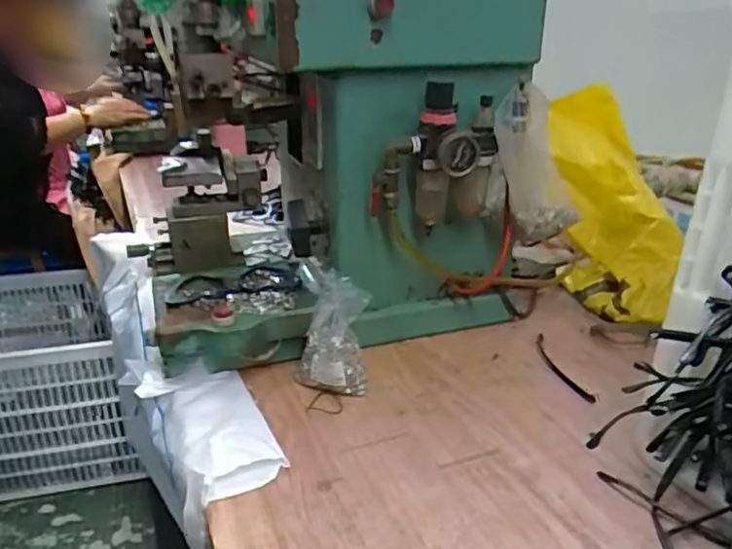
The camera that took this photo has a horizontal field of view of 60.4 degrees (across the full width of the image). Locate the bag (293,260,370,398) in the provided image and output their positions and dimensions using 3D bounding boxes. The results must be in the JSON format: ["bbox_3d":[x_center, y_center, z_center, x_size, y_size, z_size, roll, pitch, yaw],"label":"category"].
[{"bbox_3d":[-0.035,0.053,0.646,0.074,0.141,0.056,-4,-17,-8],"label":"bag"}]

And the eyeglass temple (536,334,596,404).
[{"bbox_3d":[0.211,0.101,0.689,0.018,0.006,0.134,-4,22,-7],"label":"eyeglass temple"}]

